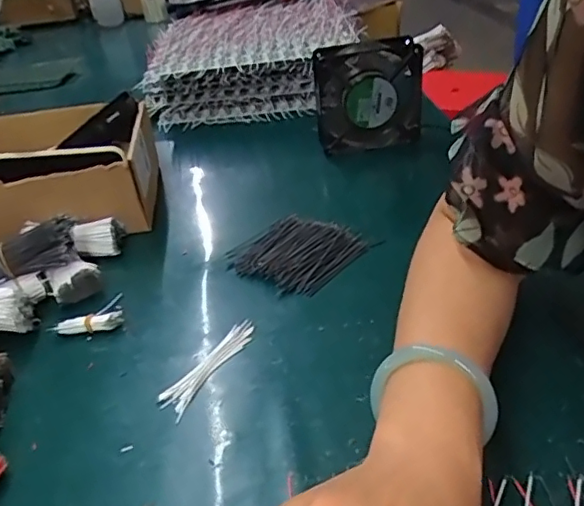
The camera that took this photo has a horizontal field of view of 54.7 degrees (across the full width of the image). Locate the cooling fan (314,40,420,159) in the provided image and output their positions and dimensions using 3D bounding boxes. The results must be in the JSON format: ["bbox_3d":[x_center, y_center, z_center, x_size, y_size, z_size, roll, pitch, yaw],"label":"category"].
[{"bbox_3d":[0.091,-0.180,0.674,0.123,0.133,0.038,-13,35,-8],"label":"cooling fan"}]

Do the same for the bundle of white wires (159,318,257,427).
[{"bbox_3d":[-0.062,0.083,0.426,0.023,0.004,0.098,16,41,30],"label":"bundle of white wires"}]

